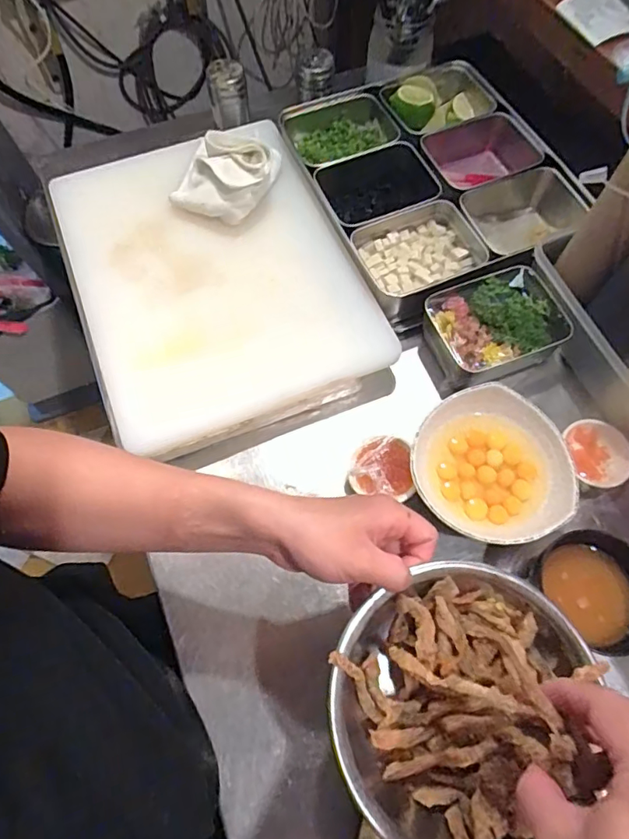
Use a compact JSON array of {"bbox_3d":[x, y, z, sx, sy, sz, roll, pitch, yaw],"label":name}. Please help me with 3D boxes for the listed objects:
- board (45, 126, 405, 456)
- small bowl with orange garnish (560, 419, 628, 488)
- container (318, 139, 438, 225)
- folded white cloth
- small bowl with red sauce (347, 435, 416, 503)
[{"bbox_3d":[-0.118,-0.178,0.581,0.305,0.021,0.393,-21,67,-9],"label":"board"},{"bbox_3d":[0.292,0.035,0.521,0.062,0.029,0.072,-5,65,-1],"label":"small bowl with orange garnish"},{"bbox_3d":[0.086,-0.281,0.646,0.152,0.063,0.106,-19,66,-8],"label":"container"},{"bbox_3d":[-0.101,-0.294,0.606,0.101,0.055,0.122,20,67,9],"label":"folded white cloth"},{"bbox_3d":[0.066,0.045,0.500,0.063,0.026,0.063,2,65,2],"label":"small bowl with red sauce"}]

